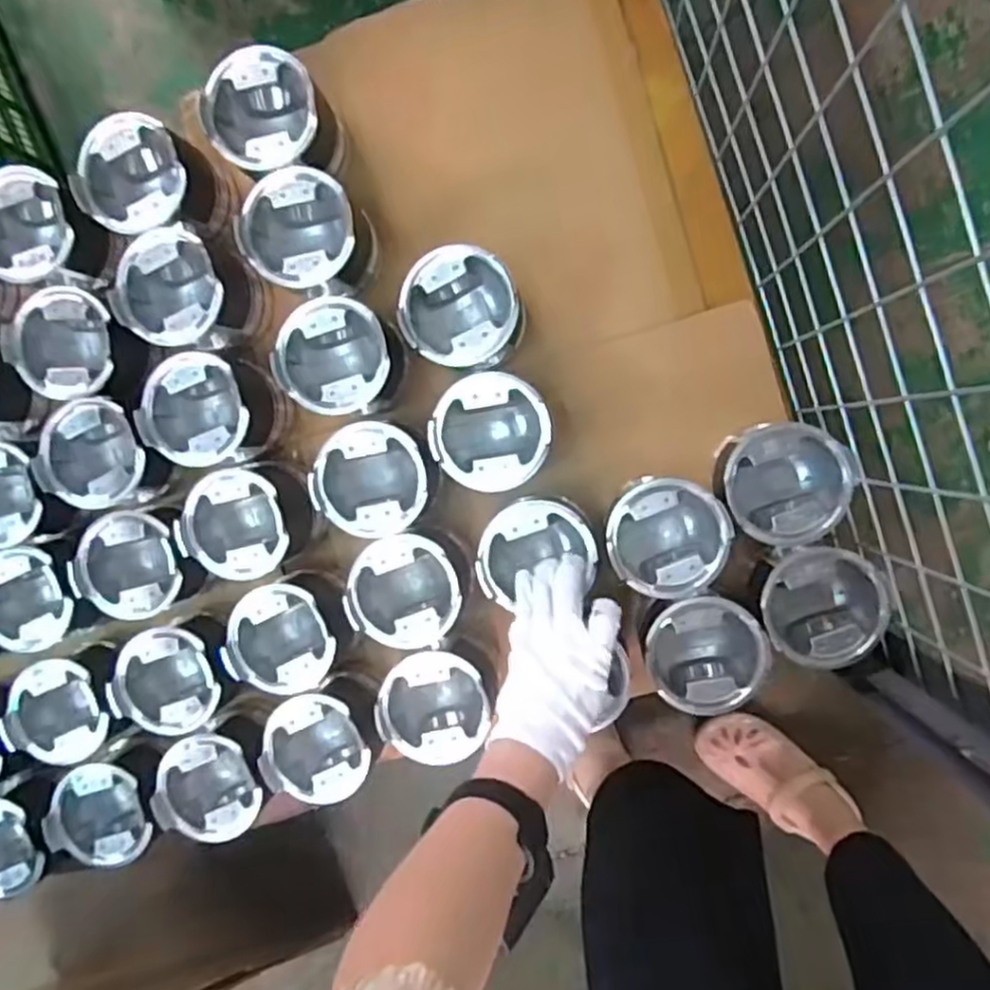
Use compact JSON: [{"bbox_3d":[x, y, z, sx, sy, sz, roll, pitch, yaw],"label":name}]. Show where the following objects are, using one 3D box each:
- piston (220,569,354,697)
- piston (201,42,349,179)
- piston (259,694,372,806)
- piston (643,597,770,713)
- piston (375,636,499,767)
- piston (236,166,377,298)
[{"bbox_3d":[-0.186,0.127,0.667,0.094,0.089,0.095,-20,92,8],"label":"piston"},{"bbox_3d":[-0.194,-0.328,0.654,0.100,0.089,0.096,5,95,6],"label":"piston"},{"bbox_3d":[-0.160,0.228,0.680,0.090,0.074,0.095,1,95,6],"label":"piston"},{"bbox_3d":[0.177,0.132,0.620,0.093,0.086,0.086,-15,93,7],"label":"piston"},{"bbox_3d":[-0.050,0.184,0.649,0.098,0.080,0.093,1,95,6],"label":"piston"},{"bbox_3d":[-0.162,-0.231,0.661,0.109,0.093,0.097,35,98,2],"label":"piston"}]

